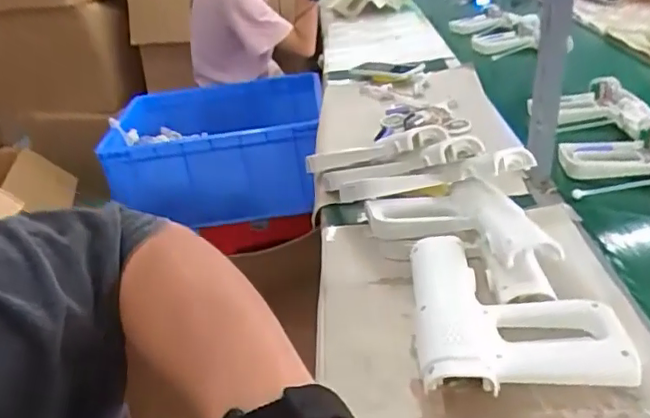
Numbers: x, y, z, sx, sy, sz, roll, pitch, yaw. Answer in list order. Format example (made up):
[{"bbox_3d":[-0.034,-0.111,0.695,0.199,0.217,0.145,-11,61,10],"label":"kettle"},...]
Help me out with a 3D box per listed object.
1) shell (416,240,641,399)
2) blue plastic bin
[{"bbox_3d":[0.183,0.109,0.572,0.179,0.061,0.176,-2,30,7],"label":"shell"},{"bbox_3d":[-0.274,-0.158,1.469,0.530,0.206,0.419,-5,30,2],"label":"blue plastic bin"}]

